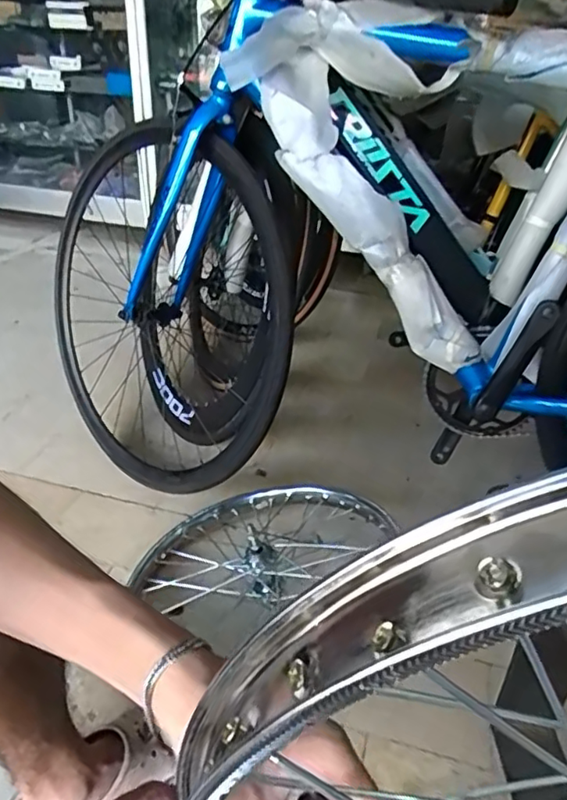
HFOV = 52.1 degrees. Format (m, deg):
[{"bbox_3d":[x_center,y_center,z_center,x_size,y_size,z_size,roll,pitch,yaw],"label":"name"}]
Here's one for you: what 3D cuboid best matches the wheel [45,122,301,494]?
[{"bbox_3d":[-0.251,-0.144,1.051,0.670,0.626,0.072,-19,-4,39],"label":"wheel"}]

